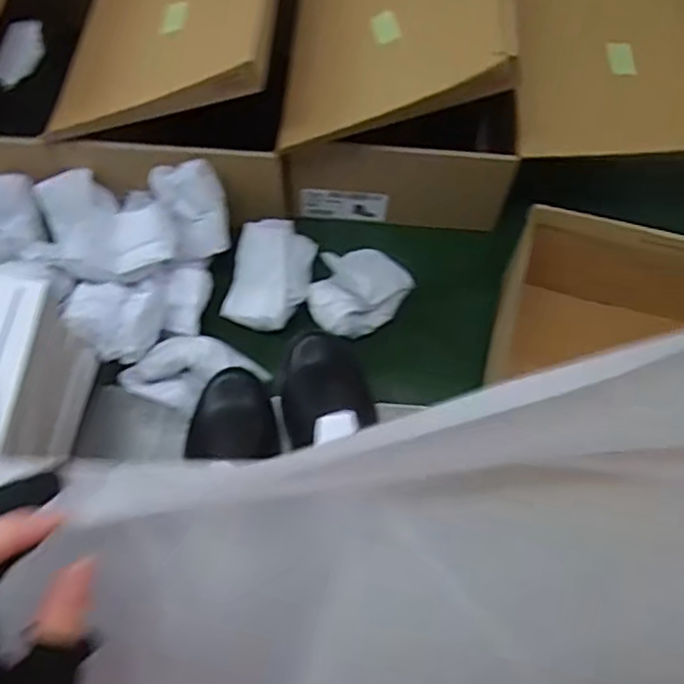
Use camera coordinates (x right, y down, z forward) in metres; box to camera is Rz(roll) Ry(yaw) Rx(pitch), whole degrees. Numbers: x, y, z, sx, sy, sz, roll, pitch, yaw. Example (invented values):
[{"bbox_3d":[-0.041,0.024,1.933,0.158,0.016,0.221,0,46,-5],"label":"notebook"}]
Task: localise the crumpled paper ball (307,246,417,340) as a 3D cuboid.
[{"bbox_3d":[0.016,-0.059,0.736,0.112,0.046,0.085,-21,63,-12],"label":"crumpled paper ball"}]

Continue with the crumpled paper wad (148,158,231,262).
[{"bbox_3d":[-0.163,-0.146,0.723,0.077,0.062,0.093,-21,64,-12],"label":"crumpled paper wad"}]

